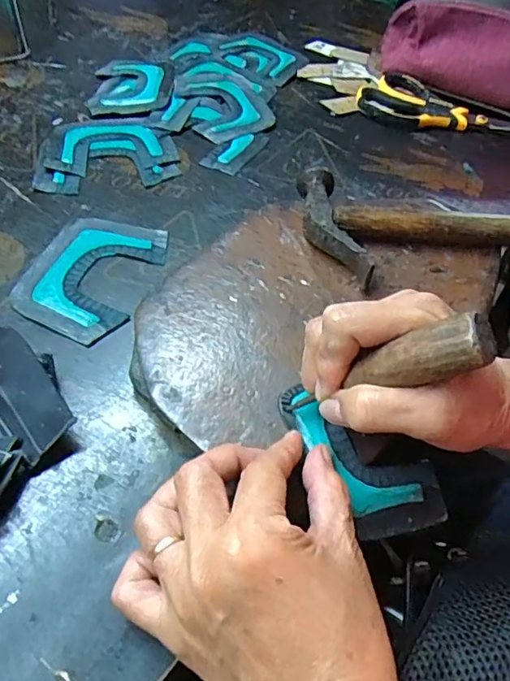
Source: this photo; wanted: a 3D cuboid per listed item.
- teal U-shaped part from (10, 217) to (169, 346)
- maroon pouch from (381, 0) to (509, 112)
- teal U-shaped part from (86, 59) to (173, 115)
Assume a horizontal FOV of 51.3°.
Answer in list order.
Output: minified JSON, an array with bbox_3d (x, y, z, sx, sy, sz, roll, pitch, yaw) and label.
[{"bbox_3d":[-0.114,-0.050,0.372,0.079,0.005,0.110,18,53,9],"label":"teal U-shaped part"},{"bbox_3d":[0.244,-0.279,0.532,0.228,0.080,0.045,18,54,8],"label":"maroon pouch"},{"bbox_3d":[-0.120,-0.250,0.518,0.074,0.010,0.103,1,52,-4],"label":"teal U-shaped part"}]

